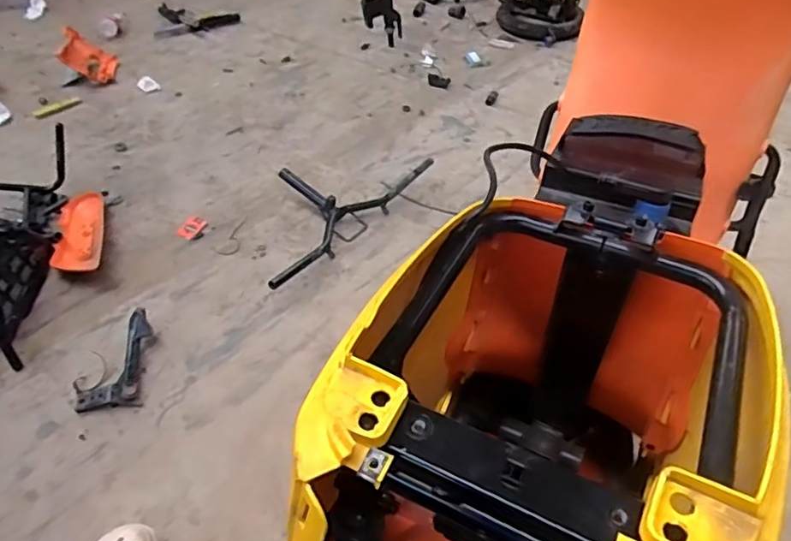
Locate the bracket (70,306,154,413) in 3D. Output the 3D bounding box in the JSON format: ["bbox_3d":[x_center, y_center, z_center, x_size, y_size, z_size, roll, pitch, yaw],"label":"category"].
[{"bbox_3d":[-0.547,0.169,1.121,0.127,0.044,0.207,-5,44,-7],"label":"bracket"}]

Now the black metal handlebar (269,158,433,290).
[{"bbox_3d":[-0.183,-0.167,1.460,0.279,0.070,0.578,29,50,26],"label":"black metal handlebar"}]

